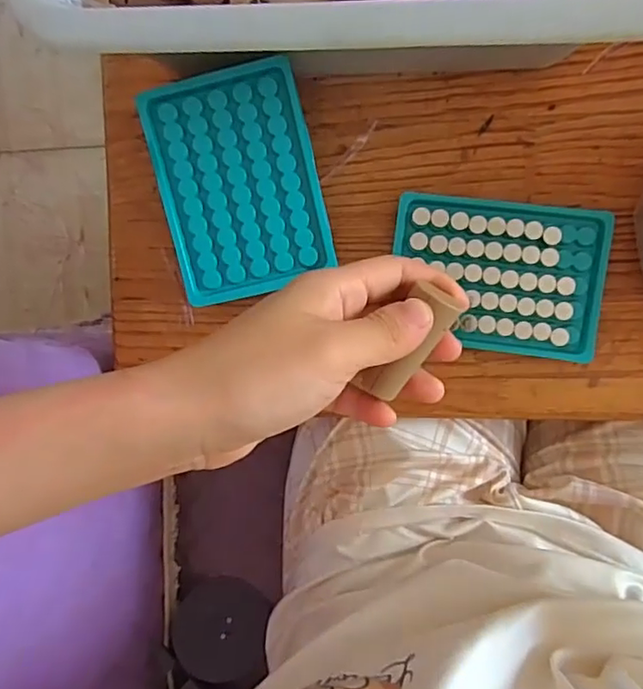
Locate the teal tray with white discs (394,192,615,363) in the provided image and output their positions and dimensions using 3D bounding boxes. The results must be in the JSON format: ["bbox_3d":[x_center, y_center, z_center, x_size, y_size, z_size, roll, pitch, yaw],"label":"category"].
[{"bbox_3d":[0.112,-0.043,0.371,0.130,0.016,0.093,8,95,6],"label":"teal tray with white discs"}]

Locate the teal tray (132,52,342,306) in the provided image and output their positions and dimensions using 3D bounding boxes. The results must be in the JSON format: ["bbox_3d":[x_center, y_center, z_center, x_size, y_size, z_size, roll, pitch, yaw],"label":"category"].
[{"bbox_3d":[-0.049,-0.097,0.355,0.094,0.023,0.130,-12,93,7],"label":"teal tray"}]

